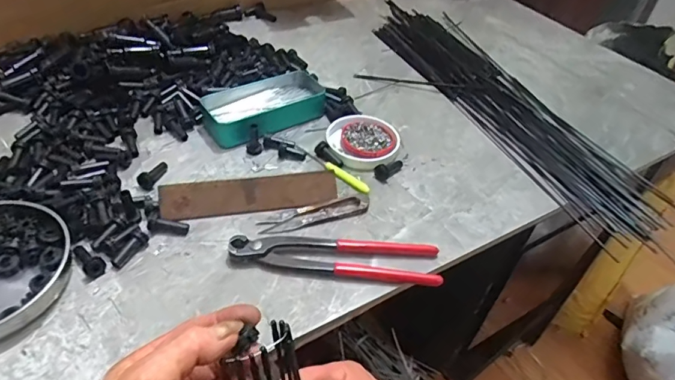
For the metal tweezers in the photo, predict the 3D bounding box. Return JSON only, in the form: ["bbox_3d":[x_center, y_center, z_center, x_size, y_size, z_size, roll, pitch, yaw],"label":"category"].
[{"bbox_3d":[-0.022,0.024,0.483,0.118,0.004,0.025,-12,47,-20],"label":"metal tweezers"}]

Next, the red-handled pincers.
[{"bbox_3d":[-0.002,0.061,0.440,0.192,0.013,0.043,7,43,-1],"label":"red-handled pincers"}]

